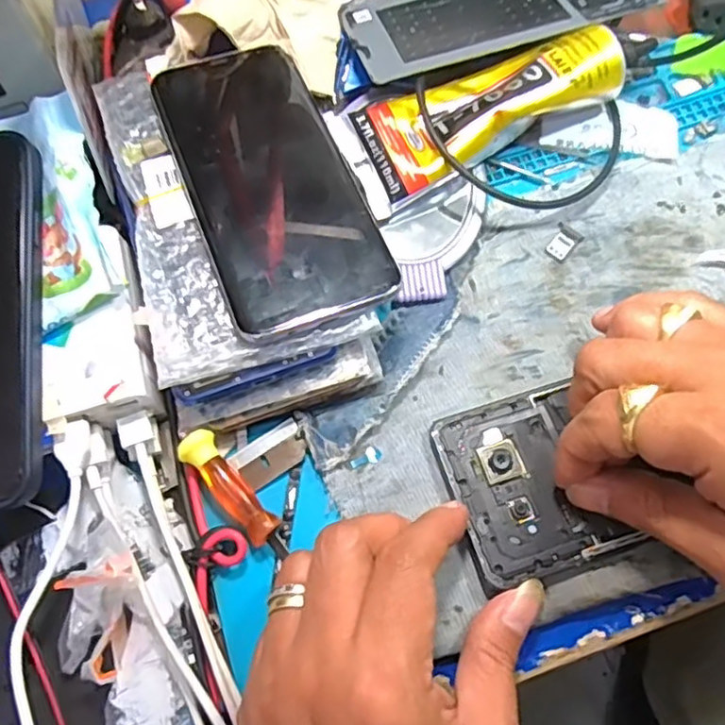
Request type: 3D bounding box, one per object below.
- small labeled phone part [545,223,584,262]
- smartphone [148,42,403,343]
[{"bbox_3d":[0.099,-0.059,0.312,0.013,0.004,0.019,34,73,15],"label":"small labeled phone part"},{"bbox_3d":[-0.044,-0.086,0.291,0.072,0.005,0.159,-20,66,-10],"label":"smartphone"}]

